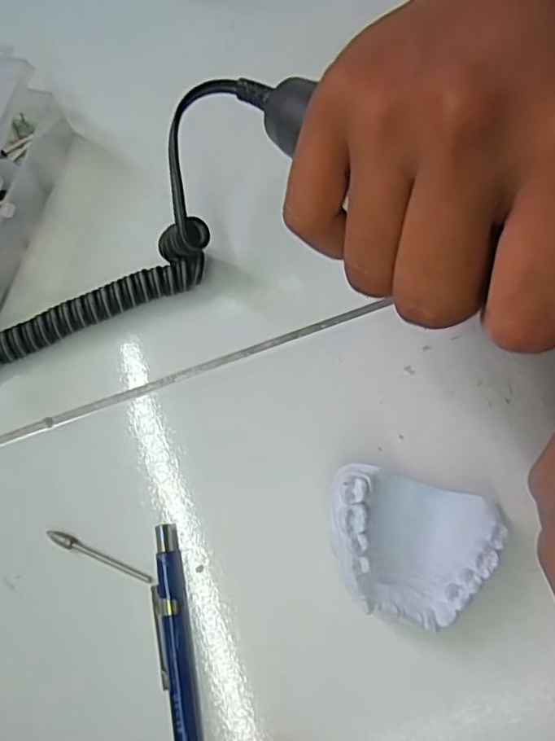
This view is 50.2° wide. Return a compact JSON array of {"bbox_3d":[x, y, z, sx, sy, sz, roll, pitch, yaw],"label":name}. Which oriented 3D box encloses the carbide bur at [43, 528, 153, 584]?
[{"bbox_3d":[-0.070,0.073,0.233,0.045,0.004,0.005,21,78,9],"label":"carbide bur"}]

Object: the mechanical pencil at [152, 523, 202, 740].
[{"bbox_3d":[-0.035,0.125,0.215,0.012,0.010,0.133,-10,75,1],"label":"mechanical pencil"}]

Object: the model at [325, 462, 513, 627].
[{"bbox_3d":[0.047,0.065,0.221,0.061,0.022,0.048,14,77,7],"label":"model"}]

